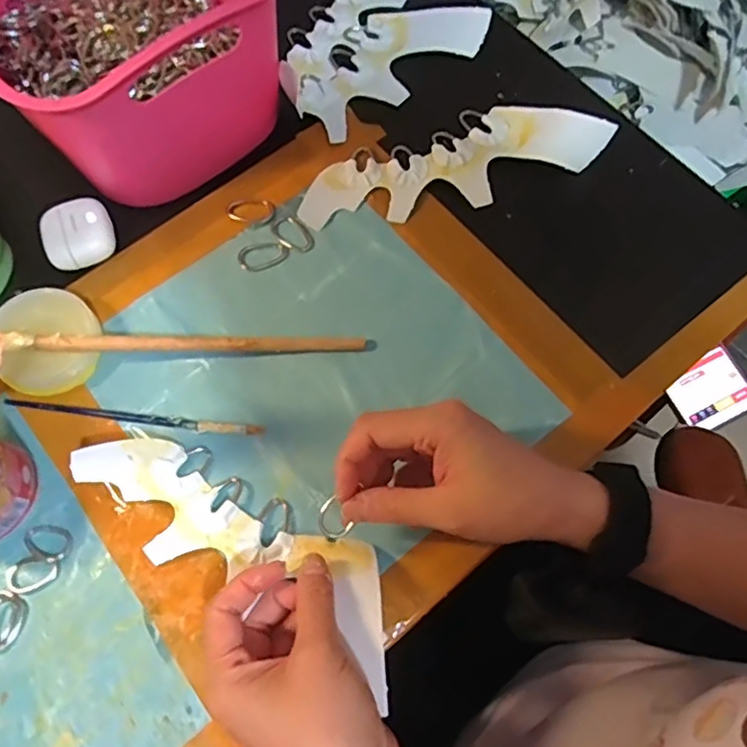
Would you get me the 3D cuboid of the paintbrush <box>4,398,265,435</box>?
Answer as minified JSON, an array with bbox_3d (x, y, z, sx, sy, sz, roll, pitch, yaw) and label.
[{"bbox_3d":[-0.154,0.028,0.387,0.165,0.006,0.009,6,71,1],"label":"paintbrush"}]

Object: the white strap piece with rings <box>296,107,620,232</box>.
[{"bbox_3d":[0.055,-0.160,0.448,0.226,0.026,0.074,-20,73,-7],"label":"white strap piece with rings"}]

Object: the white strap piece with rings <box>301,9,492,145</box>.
[{"bbox_3d":[0.011,-0.259,0.489,0.173,0.011,0.077,-39,76,-13],"label":"white strap piece with rings"}]

